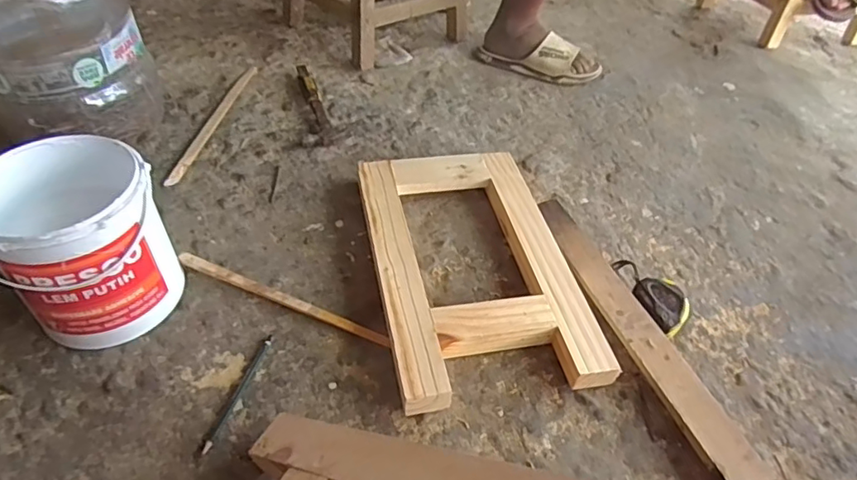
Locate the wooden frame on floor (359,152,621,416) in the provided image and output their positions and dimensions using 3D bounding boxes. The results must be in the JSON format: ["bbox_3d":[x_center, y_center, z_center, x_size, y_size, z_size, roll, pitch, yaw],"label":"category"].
[{"bbox_3d":[0.055,0.031,0.802,0.261,0.047,0.437,-5,45,-11],"label":"wooden frame on floor"}]

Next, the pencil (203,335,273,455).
[{"bbox_3d":[-0.220,0.174,0.654,0.009,0.006,0.154,15,45,9],"label":"pencil"}]

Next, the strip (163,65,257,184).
[{"bbox_3d":[-0.394,-0.224,1.043,0.028,0.006,0.384,8,44,3],"label":"strip"}]

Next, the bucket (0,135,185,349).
[{"bbox_3d":[-0.419,0.009,0.680,0.177,0.196,0.178,3,44,-3],"label":"bucket"}]

